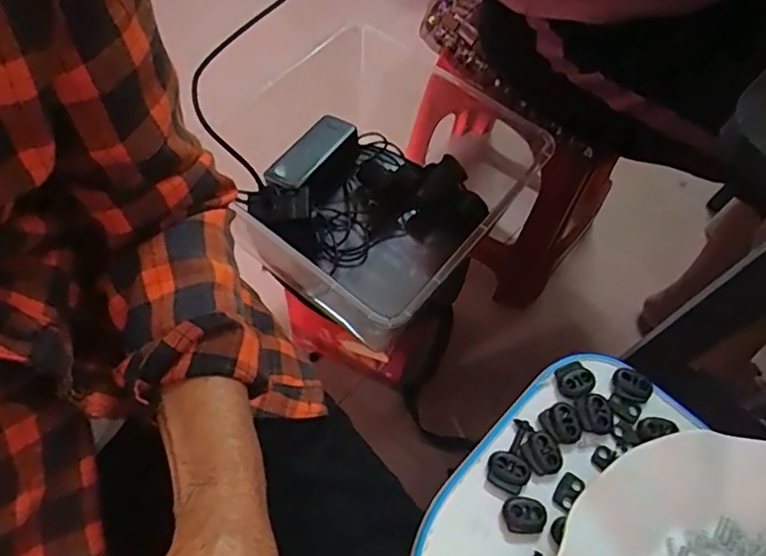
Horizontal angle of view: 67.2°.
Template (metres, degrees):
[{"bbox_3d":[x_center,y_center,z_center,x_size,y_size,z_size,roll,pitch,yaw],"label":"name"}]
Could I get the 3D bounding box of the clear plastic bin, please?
[{"bbox_3d":[-0.021,-0.096,0.672,0.255,0.165,0.253,39,64,16],"label":"clear plastic bin"}]

